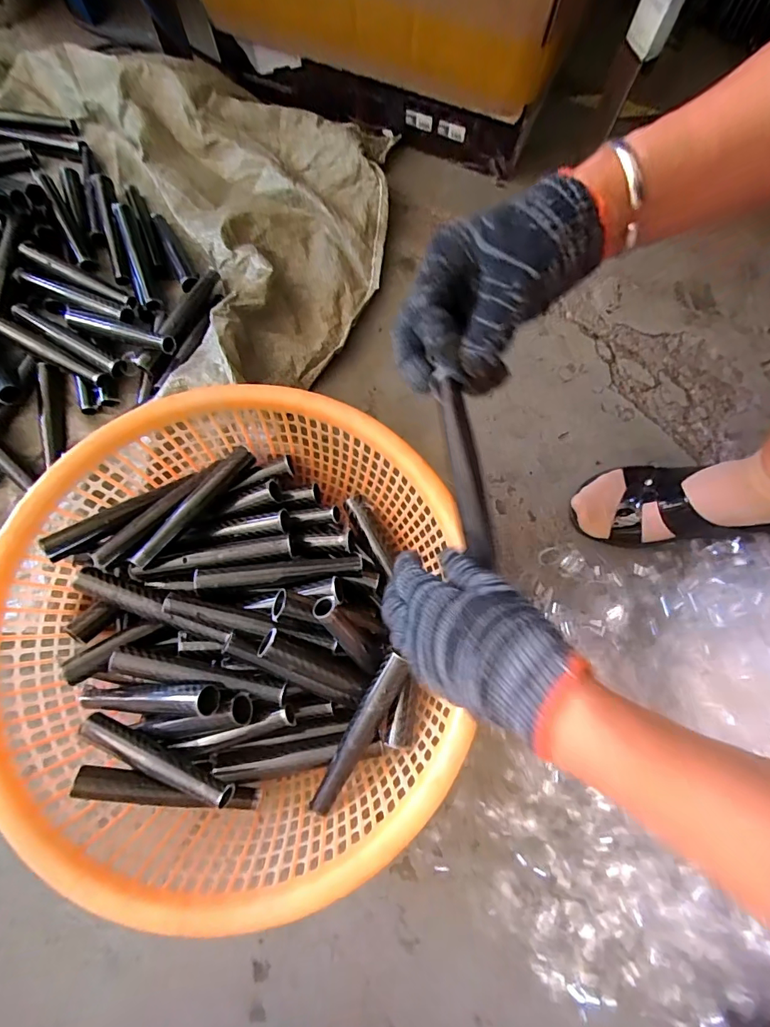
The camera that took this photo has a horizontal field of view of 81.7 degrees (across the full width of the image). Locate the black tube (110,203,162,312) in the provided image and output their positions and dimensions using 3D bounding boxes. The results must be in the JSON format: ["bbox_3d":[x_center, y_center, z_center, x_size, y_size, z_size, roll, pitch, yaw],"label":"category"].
[{"bbox_3d":[-0.304,-0.314,0.539,0.023,0.020,0.151,-21,76,-6],"label":"black tube"}]

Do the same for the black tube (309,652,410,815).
[{"bbox_3d":[-0.021,0.185,0.373,0.021,0.016,0.144,29,90,7],"label":"black tube"}]

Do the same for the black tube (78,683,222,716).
[{"bbox_3d":[-0.209,0.161,0.386,0.152,0.024,0.023,-9,74,22],"label":"black tube"}]

